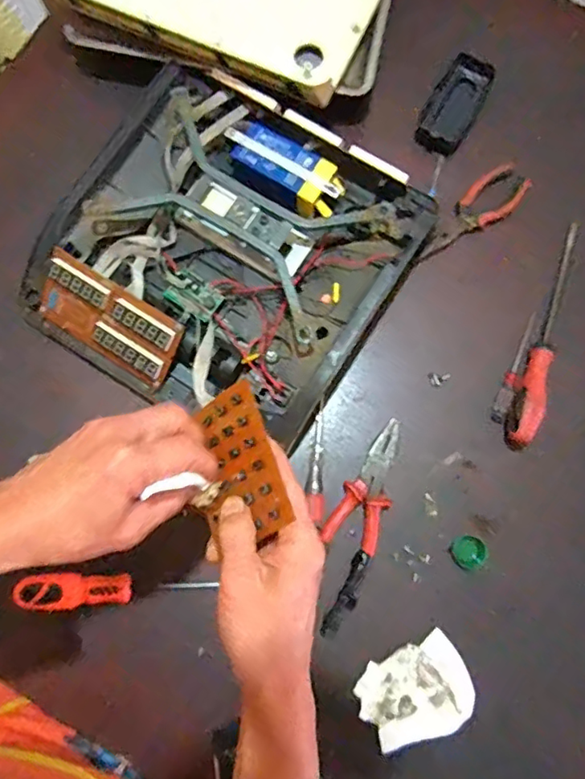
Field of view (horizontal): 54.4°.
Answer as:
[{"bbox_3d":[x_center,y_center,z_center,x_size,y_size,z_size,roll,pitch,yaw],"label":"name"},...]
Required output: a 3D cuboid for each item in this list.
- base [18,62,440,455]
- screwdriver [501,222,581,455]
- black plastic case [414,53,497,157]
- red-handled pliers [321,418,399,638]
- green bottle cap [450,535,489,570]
[{"bbox_3d":[-0.067,-0.137,0.578,0.328,0.056,0.330,32,81,5],"label":"base"},{"bbox_3d":[0.269,-0.060,0.585,0.029,0.031,0.258,23,81,4],"label":"screwdriver"},{"bbox_3d":[0.184,-0.321,0.644,0.053,0.025,0.116,28,81,5],"label":"black plastic case"},{"bbox_3d":[0.061,0.130,0.551,0.049,0.019,0.206,17,80,3],"label":"red-handled pliers"},{"bbox_3d":[0.173,0.159,0.555,0.032,0.008,0.030,0,80,0],"label":"green bottle cap"}]

